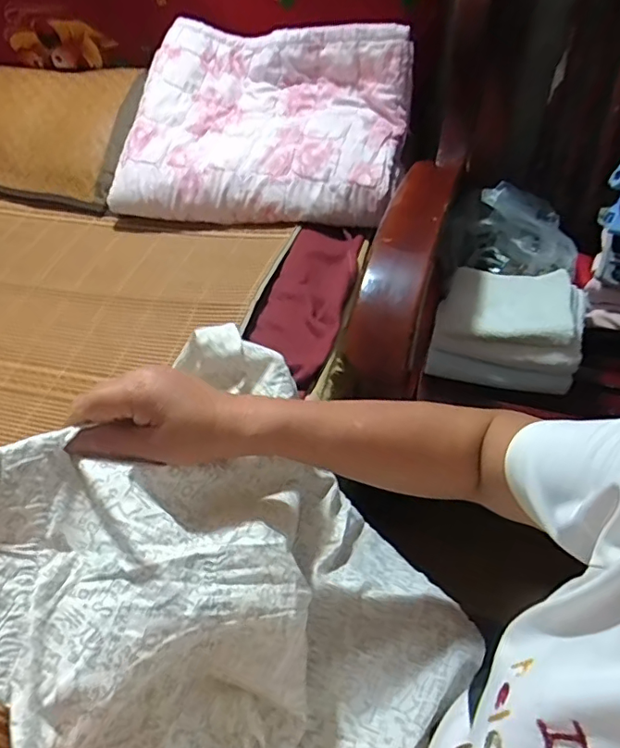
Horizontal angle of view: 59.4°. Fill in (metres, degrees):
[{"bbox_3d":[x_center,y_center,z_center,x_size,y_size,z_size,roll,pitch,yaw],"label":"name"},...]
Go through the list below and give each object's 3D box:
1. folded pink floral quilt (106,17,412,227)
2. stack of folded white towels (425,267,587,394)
[{"bbox_3d":[-0.074,-0.417,0.860,0.446,0.098,0.360,8,71,10],"label":"folded pink floral quilt"},{"bbox_3d":[0.279,-0.074,0.769,0.189,0.087,0.165,11,53,15],"label":"stack of folded white towels"}]

